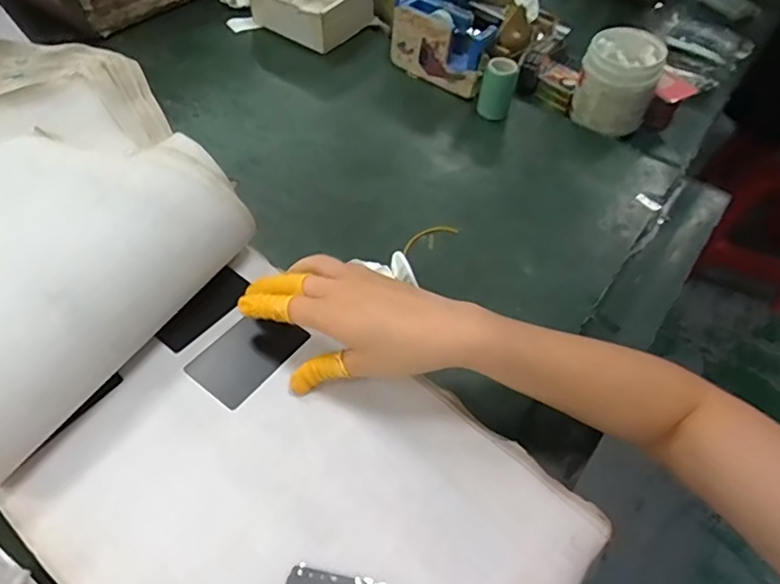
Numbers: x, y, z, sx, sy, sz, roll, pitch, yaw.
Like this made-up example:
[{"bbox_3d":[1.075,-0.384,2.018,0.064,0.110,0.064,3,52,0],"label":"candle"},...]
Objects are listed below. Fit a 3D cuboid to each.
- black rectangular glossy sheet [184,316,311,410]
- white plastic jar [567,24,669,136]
[{"bbox_3d":[-0.110,0.048,0.428,0.053,0.004,0.082,34,57,19],"label":"black rectangular glossy sheet"},{"bbox_3d":[0.299,-0.275,0.720,0.095,0.113,0.098,2,52,-3],"label":"white plastic jar"}]

